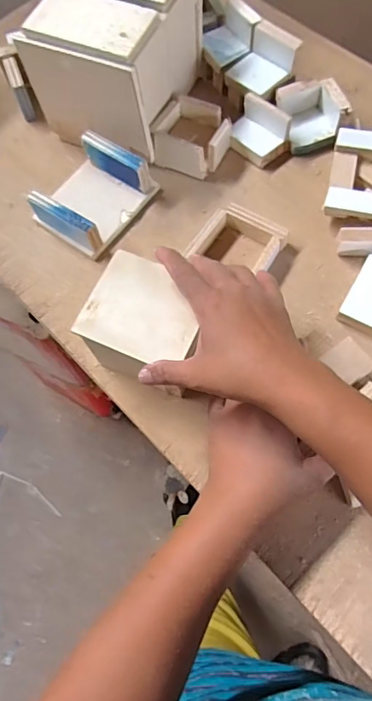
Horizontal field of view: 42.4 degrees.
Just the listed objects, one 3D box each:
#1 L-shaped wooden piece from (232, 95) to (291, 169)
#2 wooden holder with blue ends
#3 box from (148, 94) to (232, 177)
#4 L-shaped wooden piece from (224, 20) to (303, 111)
[{"bbox_3d":[0.084,-0.254,0.558,0.064,0.044,0.043,39,75,18],"label":"L-shaped wooden piece"},{"bbox_3d":[-0.107,-0.176,0.543,0.099,0.054,0.117,33,73,17],"label":"wooden holder with blue ends"},{"bbox_3d":[0.006,-0.249,0.563,0.081,0.038,0.075,25,71,14],"label":"box"},{"bbox_3d":[0.088,-0.329,0.563,0.067,0.065,0.061,-42,70,-13],"label":"L-shaped wooden piece"}]

